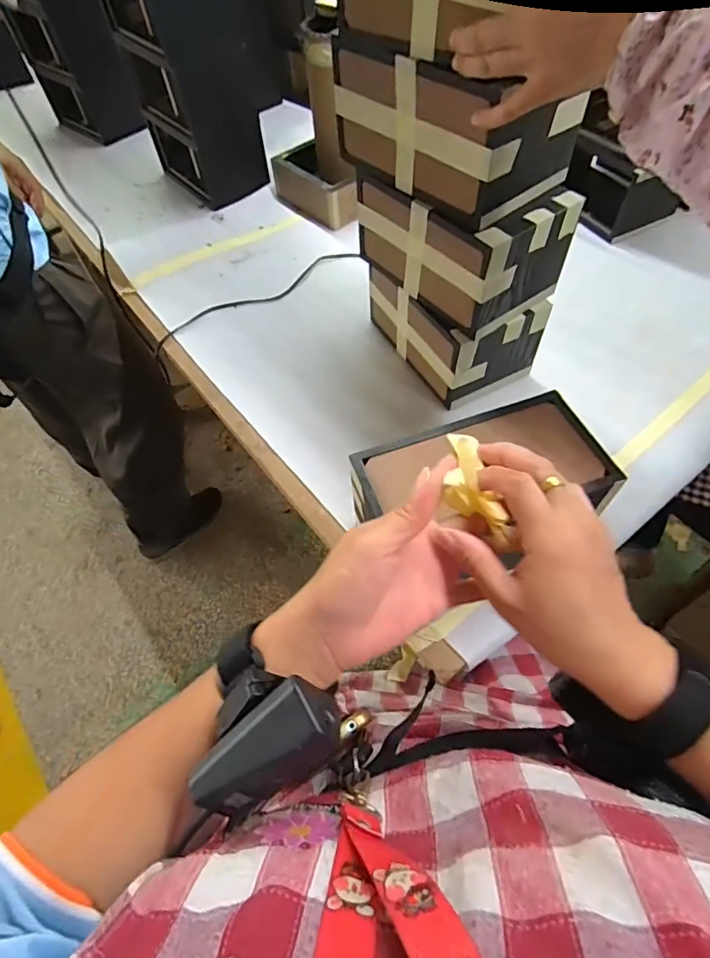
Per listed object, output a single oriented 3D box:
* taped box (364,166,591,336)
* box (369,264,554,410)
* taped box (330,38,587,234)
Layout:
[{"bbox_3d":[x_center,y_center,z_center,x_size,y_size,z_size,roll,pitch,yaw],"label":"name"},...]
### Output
[{"bbox_3d":[0.116,-0.285,0.552,0.133,0.105,0.213,-35,63,-17],"label":"taped box"},{"bbox_3d":[0.127,-0.219,0.643,0.131,0.112,0.207,-26,60,-12],"label":"box"},{"bbox_3d":[0.097,-0.364,0.477,0.134,0.107,0.206,-35,63,-17],"label":"taped box"}]

